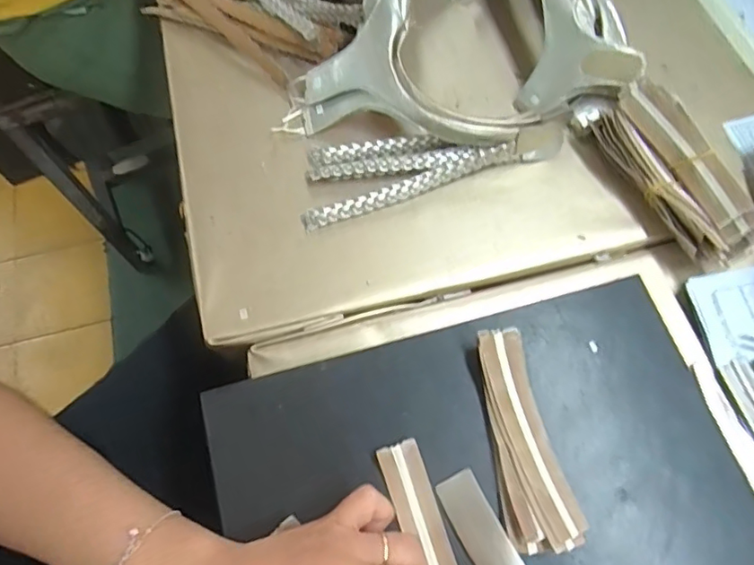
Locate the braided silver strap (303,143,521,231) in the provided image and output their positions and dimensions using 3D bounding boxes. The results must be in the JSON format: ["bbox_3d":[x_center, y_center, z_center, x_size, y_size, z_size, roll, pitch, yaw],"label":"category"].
[{"bbox_3d":[0.027,-0.074,0.423,0.172,0.014,0.015,-20,68,-7],"label":"braided silver strap"}]

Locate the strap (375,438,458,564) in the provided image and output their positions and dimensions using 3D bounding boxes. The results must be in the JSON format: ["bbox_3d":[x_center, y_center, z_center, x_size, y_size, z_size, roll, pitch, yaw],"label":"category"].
[{"bbox_3d":[0.030,0.151,0.311,0.024,0.009,0.119,-17,68,-6],"label":"strap"}]

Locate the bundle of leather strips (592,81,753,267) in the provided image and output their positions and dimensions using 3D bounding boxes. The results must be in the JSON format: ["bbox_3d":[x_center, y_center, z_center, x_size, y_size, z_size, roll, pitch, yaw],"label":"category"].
[{"bbox_3d":[0.218,-0.079,0.406,0.060,0.045,0.139,-24,69,-9],"label":"bundle of leather strips"}]

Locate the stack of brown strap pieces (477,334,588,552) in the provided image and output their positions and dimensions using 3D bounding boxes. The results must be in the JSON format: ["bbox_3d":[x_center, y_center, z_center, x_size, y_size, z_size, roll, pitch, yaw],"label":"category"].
[{"bbox_3d":[0.083,0.092,0.330,0.042,0.018,0.124,-14,68,-5],"label":"stack of brown strap pieces"}]

